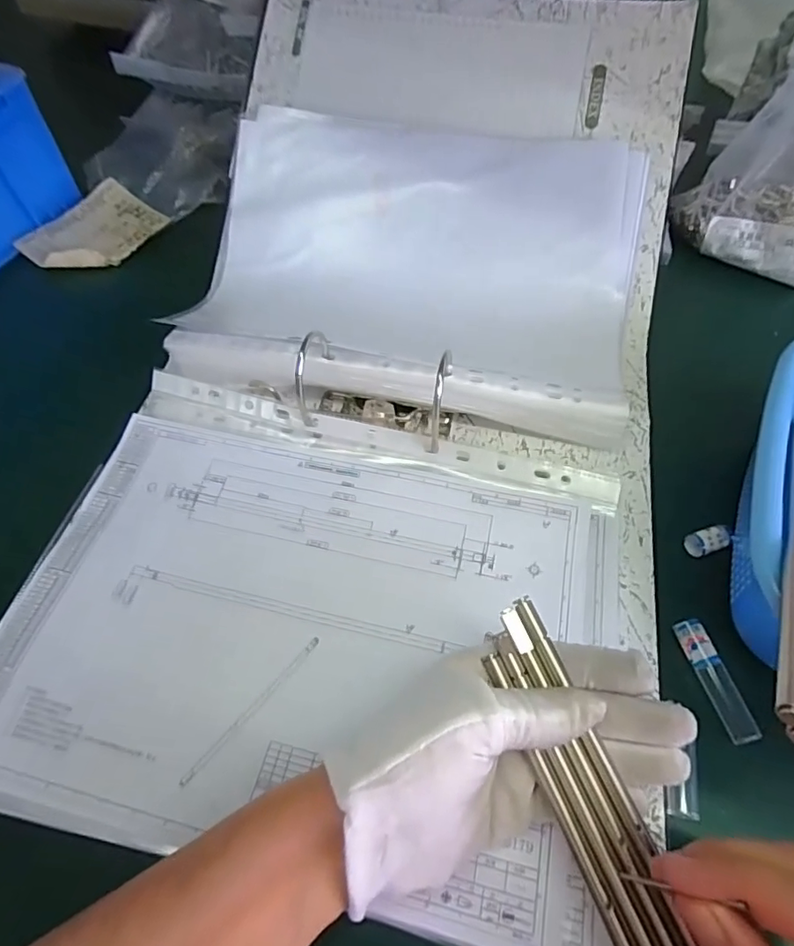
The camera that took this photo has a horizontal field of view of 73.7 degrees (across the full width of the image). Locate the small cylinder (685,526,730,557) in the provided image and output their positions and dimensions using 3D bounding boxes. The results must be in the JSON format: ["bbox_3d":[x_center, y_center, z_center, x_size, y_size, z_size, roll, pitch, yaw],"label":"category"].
[{"bbox_3d":[0.177,0.039,0.301,0.018,0.017,0.014,-13,59,-6],"label":"small cylinder"}]

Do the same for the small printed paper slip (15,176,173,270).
[{"bbox_3d":[-0.264,-0.210,0.459,0.080,0.014,0.106,34,65,20],"label":"small printed paper slip"}]

